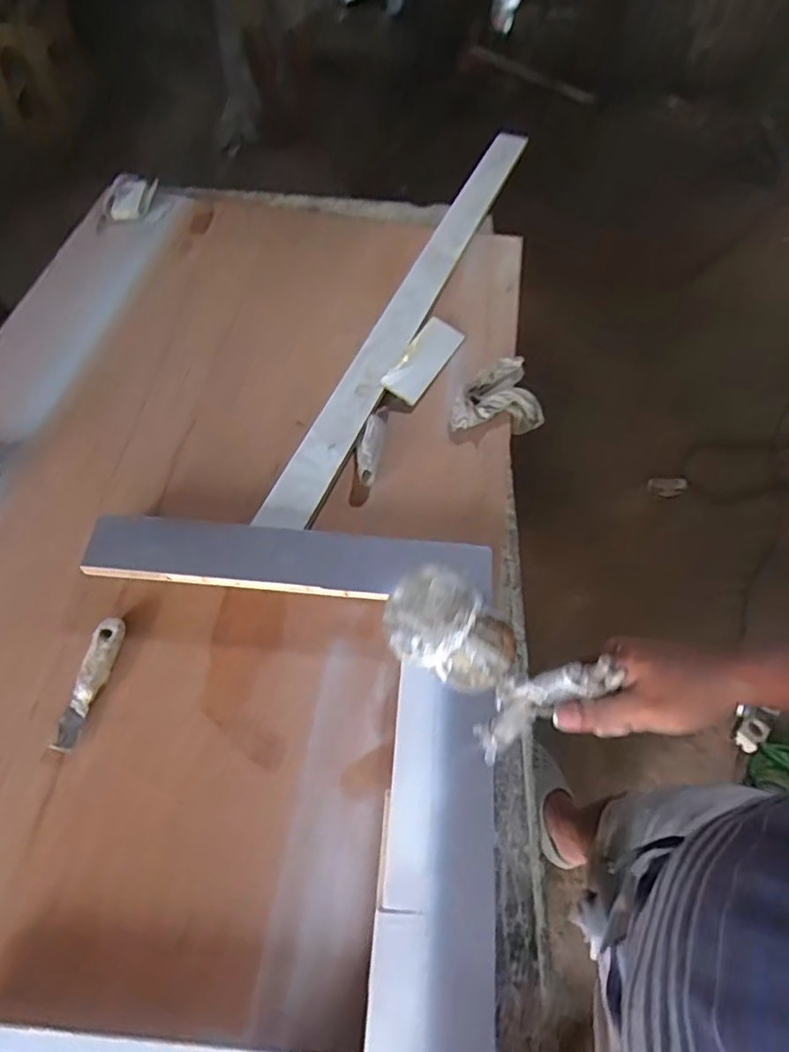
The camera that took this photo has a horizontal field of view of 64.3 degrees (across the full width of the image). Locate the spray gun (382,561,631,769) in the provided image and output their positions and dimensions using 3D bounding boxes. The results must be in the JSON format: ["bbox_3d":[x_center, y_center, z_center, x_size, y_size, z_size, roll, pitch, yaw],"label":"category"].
[{"bbox_3d":[0.074,0.114,0.504,0.176,0.137,0.071,20,53,10],"label":"spray gun"}]

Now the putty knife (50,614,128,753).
[{"bbox_3d":[-0.346,0.176,0.711,0.035,0.023,0.150,12,65,4],"label":"putty knife"}]

